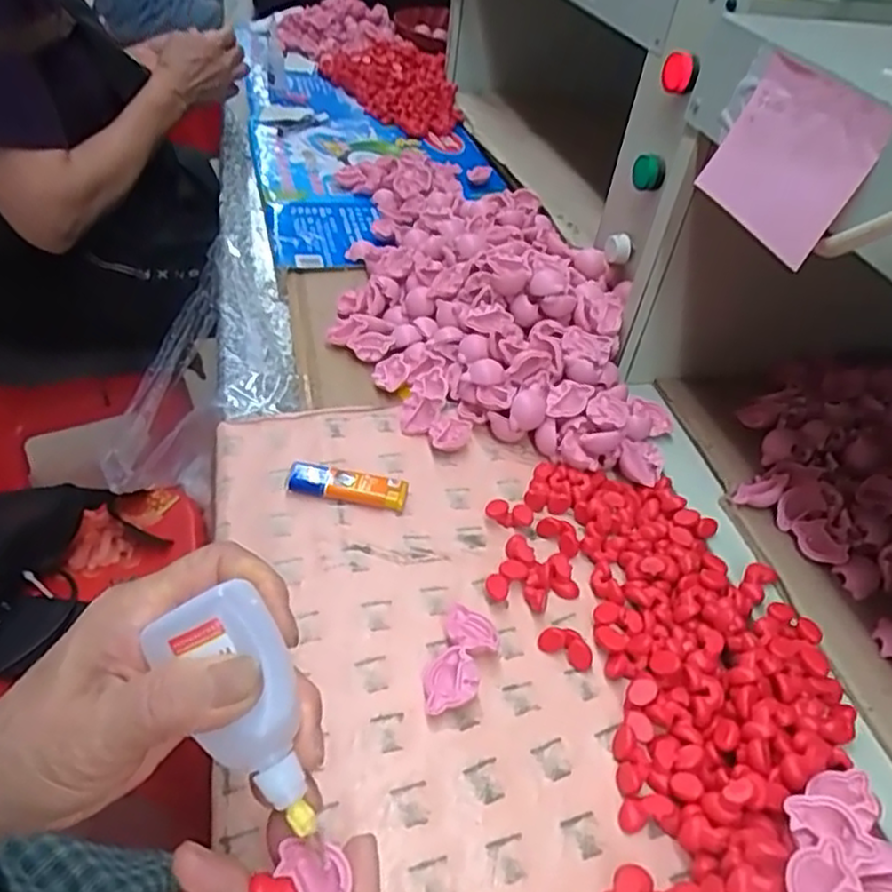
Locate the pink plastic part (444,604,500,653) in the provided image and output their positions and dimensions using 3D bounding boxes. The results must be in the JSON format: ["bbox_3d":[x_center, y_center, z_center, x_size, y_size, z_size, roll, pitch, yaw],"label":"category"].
[{"bbox_3d":[0.014,0.104,0.392,0.029,0.016,0.030,10,43,1],"label":"pink plastic part"}]

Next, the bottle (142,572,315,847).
[{"bbox_3d":[-0.069,0.096,0.249,0.039,0.016,0.087,-26,89,-28],"label":"bottle"}]

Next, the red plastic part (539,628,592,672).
[{"bbox_3d":[0.069,0.113,0.394,0.031,0.011,0.013,26,45,18],"label":"red plastic part"}]

